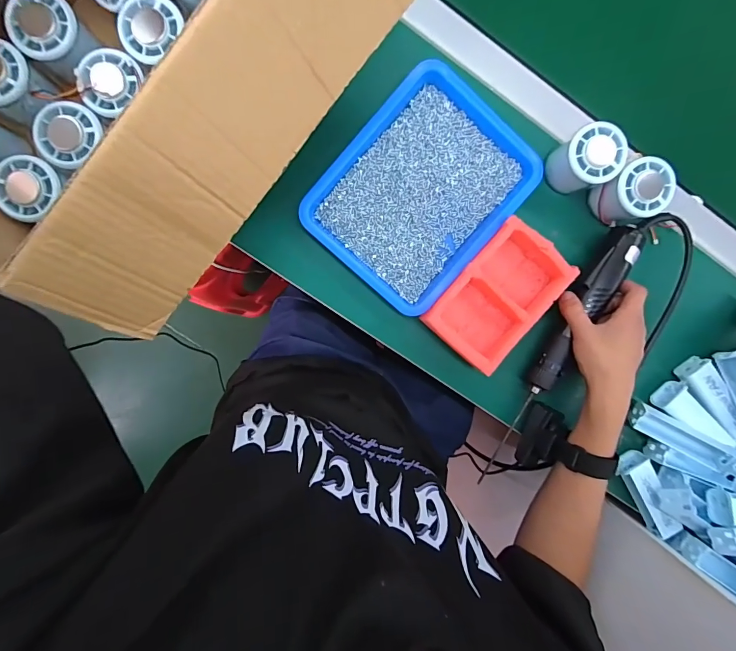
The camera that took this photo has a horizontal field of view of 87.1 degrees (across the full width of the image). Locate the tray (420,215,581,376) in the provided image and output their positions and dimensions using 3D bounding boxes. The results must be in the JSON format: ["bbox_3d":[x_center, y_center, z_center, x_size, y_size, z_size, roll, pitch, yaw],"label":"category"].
[{"bbox_3d":[0.137,-0.031,0.414,0.091,0.033,0.143,41,92,-6],"label":"tray"}]

